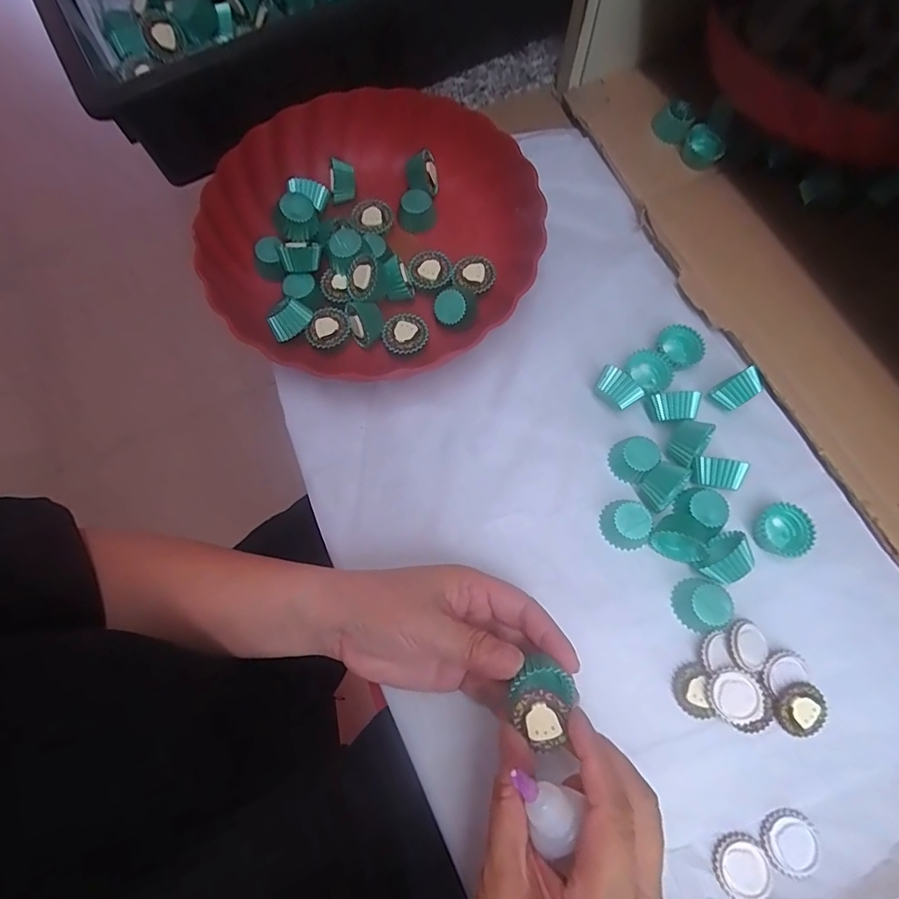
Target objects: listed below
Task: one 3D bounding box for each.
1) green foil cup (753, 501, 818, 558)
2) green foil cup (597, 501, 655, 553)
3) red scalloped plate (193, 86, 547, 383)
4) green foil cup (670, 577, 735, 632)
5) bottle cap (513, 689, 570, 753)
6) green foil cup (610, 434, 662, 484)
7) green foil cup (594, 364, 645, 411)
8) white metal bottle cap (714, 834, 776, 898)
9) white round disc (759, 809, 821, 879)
[{"bbox_3d":[0.211,0.051,0.313,0.028,0.017,0.029,0,71,1],"label":"green foil cup"},{"bbox_3d":[0.113,0.048,0.316,0.029,0.017,0.029,0,71,1],"label":"green foil cup"},{"bbox_3d":[-0.061,-0.164,0.373,0.236,0.037,0.217,0,71,1],"label":"red scalloped plate"},{"bbox_3d":[0.152,0.093,0.299,0.028,0.019,0.028,0,71,1],"label":"green foil cup"},{"bbox_3d":[0.044,0.125,0.230,0.024,0.004,0.025,-1,87,11],"label":"bottle cap"},{"bbox_3d":[0.122,0.006,0.330,0.026,0.019,0.028,0,71,1],"label":"green foil cup"},{"bbox_3d":[0.116,-0.040,0.343,0.030,0.020,0.020,31,74,11],"label":"green foil cup"},{"bbox_3d":[0.152,0.217,0.257,0.028,0.005,0.027,0,73,1],"label":"white metal bottle cap"},{"bbox_3d":[0.179,0.207,0.261,0.030,0.004,0.028,0,73,1],"label":"white round disc"}]

